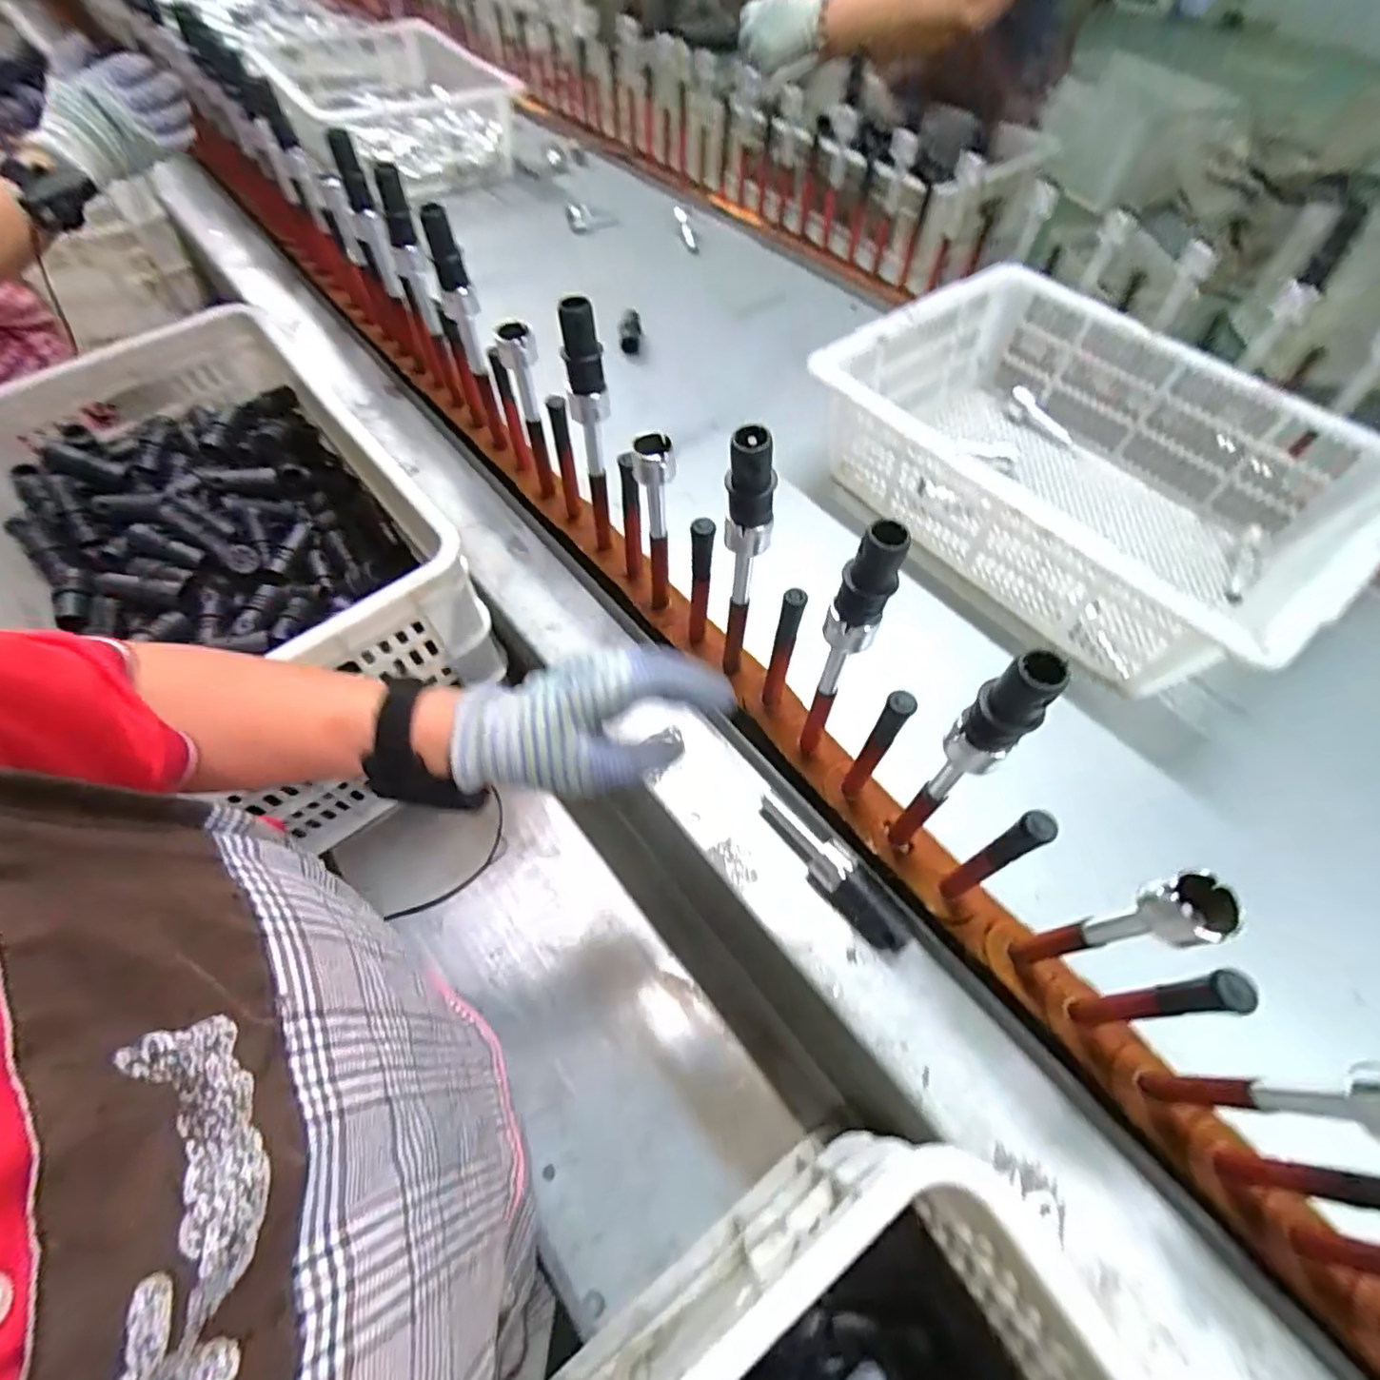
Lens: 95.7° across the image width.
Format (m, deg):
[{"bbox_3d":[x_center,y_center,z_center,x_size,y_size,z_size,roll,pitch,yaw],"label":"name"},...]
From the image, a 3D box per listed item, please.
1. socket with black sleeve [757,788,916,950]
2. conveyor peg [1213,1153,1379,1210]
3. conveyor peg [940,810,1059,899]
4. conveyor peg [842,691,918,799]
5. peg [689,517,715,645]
[{"bbox_3d":[0.111,0.141,0.492,0.029,0.031,0.146,-37,66,-21],"label":"socket with black sleeve"},{"bbox_3d":[0.336,0.261,0.327,0.019,0.142,0.017,8,58,4],"label":"conveyor peg"},{"bbox_3d":[0.194,0.110,0.402,0.013,0.139,0.017,-22,61,-14],"label":"conveyor peg"},{"bbox_3d":[0.134,0.044,0.454,0.016,0.143,0.015,30,62,17],"label":"conveyor peg"},{"bbox_3d":[0.009,-0.091,0.542,0.017,0.150,0.022,4,58,2],"label":"peg"}]

